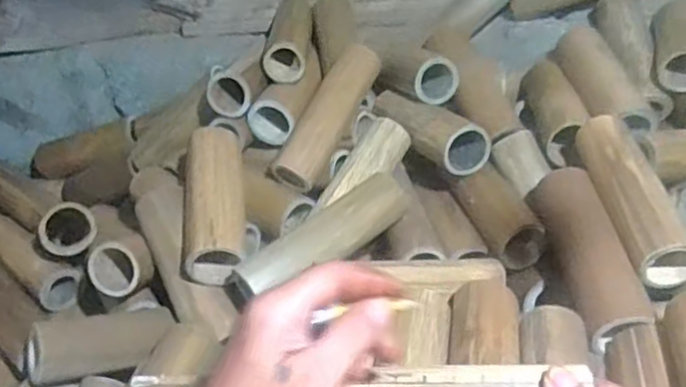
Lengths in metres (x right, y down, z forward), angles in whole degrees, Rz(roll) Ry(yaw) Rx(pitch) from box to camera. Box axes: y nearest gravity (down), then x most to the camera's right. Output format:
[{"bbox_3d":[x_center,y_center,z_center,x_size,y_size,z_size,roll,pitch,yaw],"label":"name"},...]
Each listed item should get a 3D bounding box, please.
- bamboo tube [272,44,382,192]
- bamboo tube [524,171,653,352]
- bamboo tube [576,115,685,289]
[{"bbox_3d":[-0.016,-0.087,0.732,0.048,0.042,0.181,20,73,35],"label":"bamboo tube"},{"bbox_3d":[0.215,0.049,0.578,0.049,0.047,0.179,-6,45,-1],"label":"bamboo tube"},{"bbox_3d":[0.256,-0.004,0.584,0.047,0.047,0.178,-7,49,-2],"label":"bamboo tube"}]

